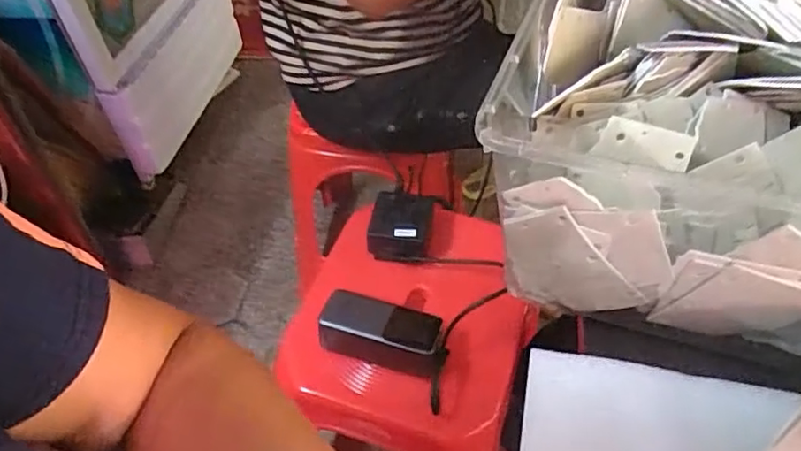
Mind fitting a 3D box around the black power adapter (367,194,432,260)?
[{"bbox_3d":[0.002,-0.001,0.766,0.076,0.045,0.081,2,48,7],"label":"black power adapter"}]

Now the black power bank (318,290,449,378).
[{"bbox_3d":[-0.018,0.118,0.665,0.138,0.041,0.055,13,50,16],"label":"black power bank"}]

